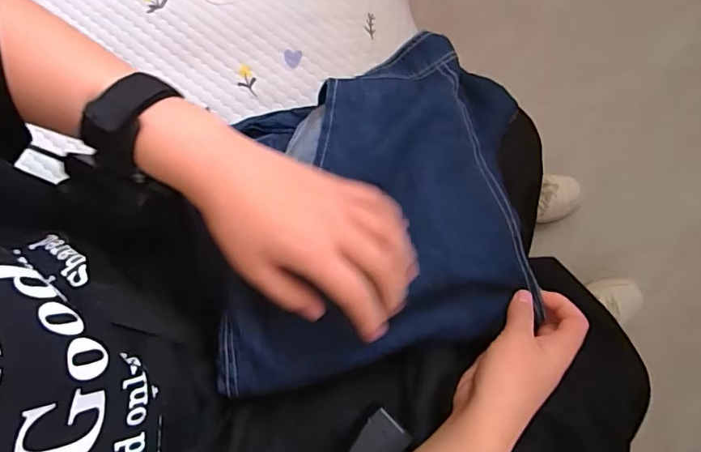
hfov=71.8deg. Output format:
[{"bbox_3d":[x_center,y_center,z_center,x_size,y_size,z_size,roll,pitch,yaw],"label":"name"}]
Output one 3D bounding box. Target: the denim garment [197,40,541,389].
[{"bbox_3d":[0.024,-0.021,0.395,0.239,0.065,0.281,-3,77,1],"label":"denim garment"}]

